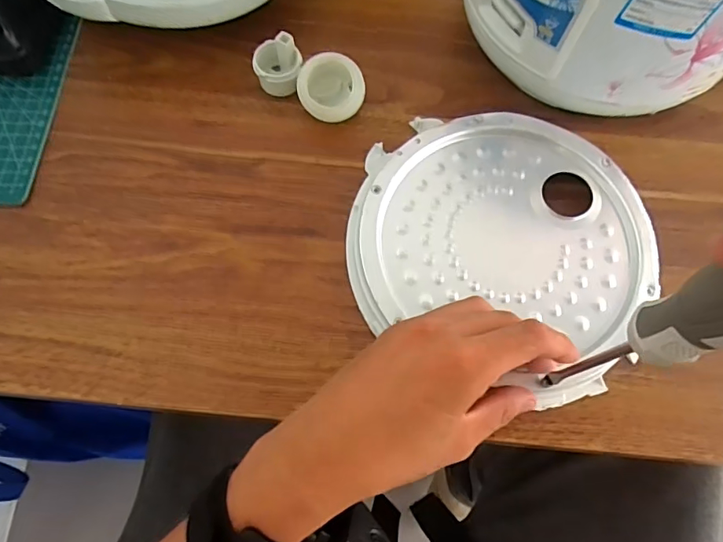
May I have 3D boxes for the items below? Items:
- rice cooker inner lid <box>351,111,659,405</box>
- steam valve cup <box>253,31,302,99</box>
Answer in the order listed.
[{"bbox_3d":[0.089,-0.022,0.315,0.189,0.025,0.167,22,68,6],"label":"rice cooker inner lid"},{"bbox_3d":[-0.061,-0.148,0.353,0.032,0.030,0.030,3,68,0],"label":"steam valve cup"}]

